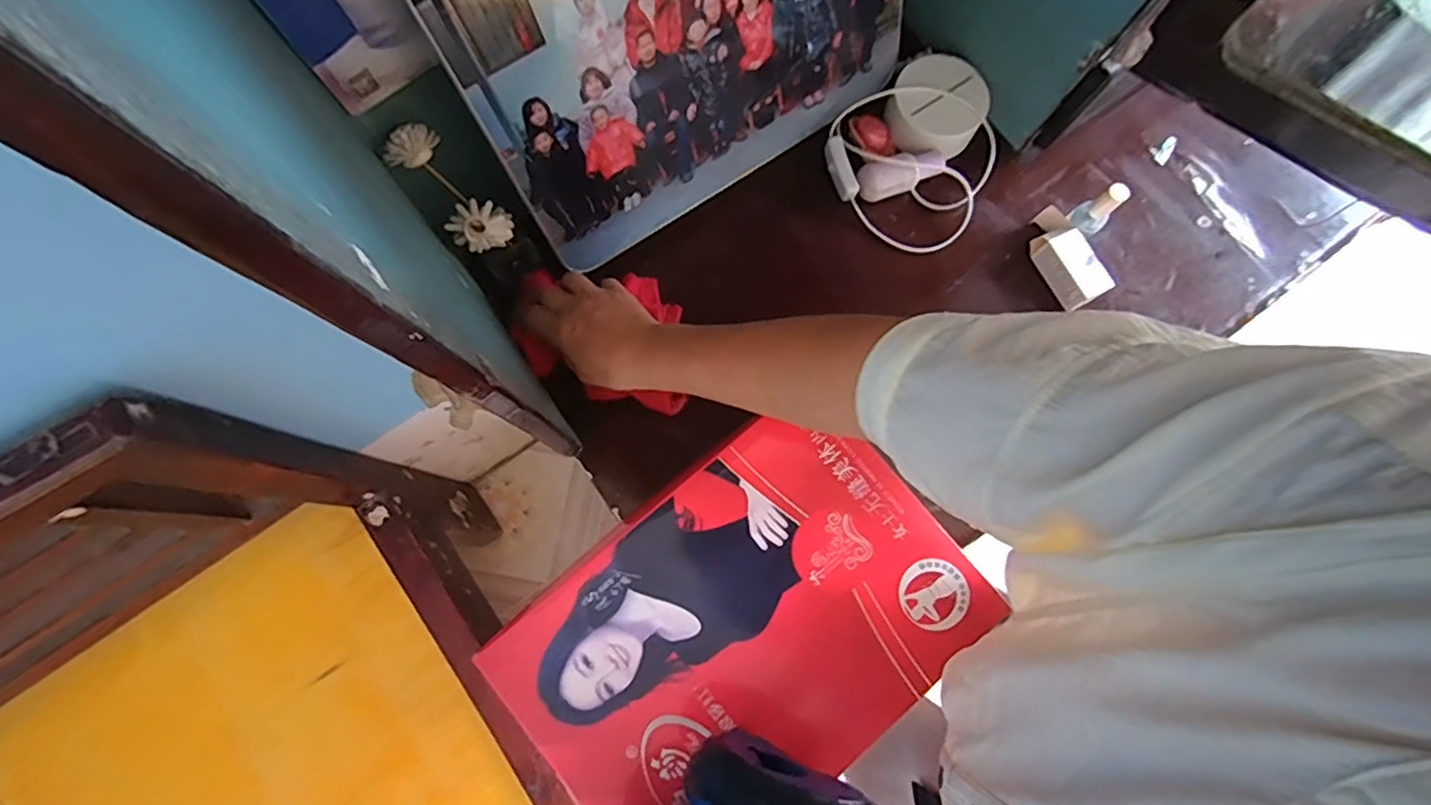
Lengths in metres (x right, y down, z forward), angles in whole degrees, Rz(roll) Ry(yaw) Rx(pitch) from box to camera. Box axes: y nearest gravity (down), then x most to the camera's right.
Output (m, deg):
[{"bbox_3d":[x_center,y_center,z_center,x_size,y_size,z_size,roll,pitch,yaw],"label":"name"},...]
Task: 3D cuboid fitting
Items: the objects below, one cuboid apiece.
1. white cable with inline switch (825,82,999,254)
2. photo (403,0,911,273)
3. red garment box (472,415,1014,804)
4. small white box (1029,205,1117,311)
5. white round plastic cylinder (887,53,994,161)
[{"bbox_3d":[0.186,-0.232,0.618,0.158,0.051,0.144,0,76,-1],"label":"white cable with inline switch"},{"bbox_3d":[-0.003,-0.299,0.499,0.390,0.292,0.018,-35,62,-6],"label":"photo"},{"bbox_3d":[0.022,0.173,0.480,0.334,0.033,0.236,-38,79,-9],"label":"red garment box"},{"bbox_3d":[0.335,-0.140,0.603,0.032,0.041,0.099,-24,77,-6],"label":"small white box"},{"bbox_3d":[0.226,-0.299,0.636,0.094,0.037,0.105,21,77,4],"label":"white round plastic cylinder"}]

